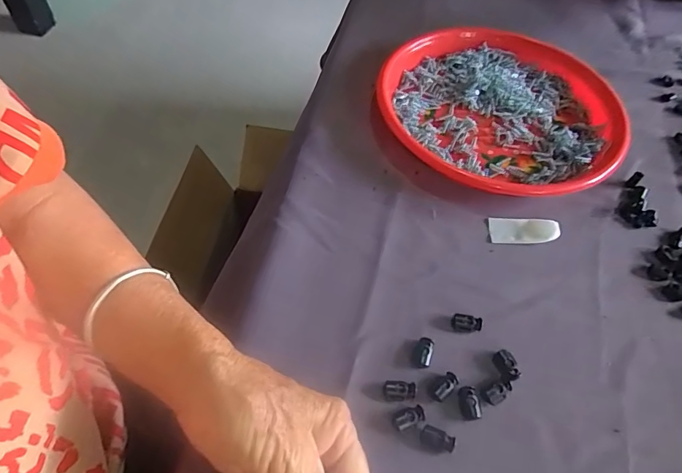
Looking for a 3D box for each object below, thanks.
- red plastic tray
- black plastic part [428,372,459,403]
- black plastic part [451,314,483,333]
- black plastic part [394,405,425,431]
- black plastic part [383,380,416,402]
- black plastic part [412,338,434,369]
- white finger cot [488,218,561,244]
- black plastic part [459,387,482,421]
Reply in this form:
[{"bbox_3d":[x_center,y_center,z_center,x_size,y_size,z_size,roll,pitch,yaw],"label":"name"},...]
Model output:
[{"bbox_3d":[0.157,-0.131,0.460,0.232,0.030,0.218,26,58,14],"label":"red plastic tray"},{"bbox_3d":[0.069,0.101,0.308,0.013,0.005,0.023,39,62,21],"label":"black plastic part"},{"bbox_3d":[0.093,0.064,0.336,0.022,0.004,0.013,12,56,5],"label":"black plastic part"},{"bbox_3d":[0.044,0.117,0.294,0.021,0.004,0.011,-20,59,-16],"label":"black plastic part"},{"bbox_3d":[0.040,0.103,0.305,0.022,0.004,0.013,4,55,0],"label":"black plastic part"},{"bbox_3d":[0.058,0.081,0.320,0.012,0.006,0.022,20,57,11],"label":"black plastic part"},{"bbox_3d":[0.155,-0.007,0.385,0.055,0.010,0.024,4,55,0],"label":"white finger cot"},{"bbox_3d":[0.086,0.110,0.302,0.013,0.006,0.020,-4,56,-6],"label":"black plastic part"}]

